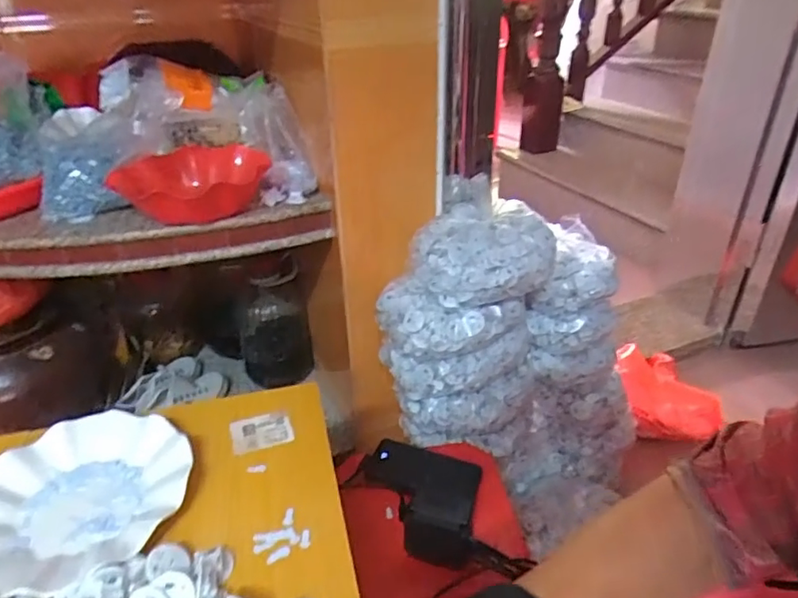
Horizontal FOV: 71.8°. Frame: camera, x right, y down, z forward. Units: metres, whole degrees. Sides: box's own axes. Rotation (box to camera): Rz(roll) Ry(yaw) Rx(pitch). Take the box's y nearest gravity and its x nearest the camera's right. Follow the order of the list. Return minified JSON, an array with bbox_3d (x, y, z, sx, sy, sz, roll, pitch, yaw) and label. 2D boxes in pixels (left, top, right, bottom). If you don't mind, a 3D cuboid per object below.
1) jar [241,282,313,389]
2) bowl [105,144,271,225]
[{"bbox_3d":[-0.294,0.067,1.297,0.156,0.232,0.145,-9,32,-13],"label":"jar"},{"bbox_3d":[-0.324,-0.182,0.868,0.214,0.068,0.227,-1,31,1],"label":"bowl"}]

